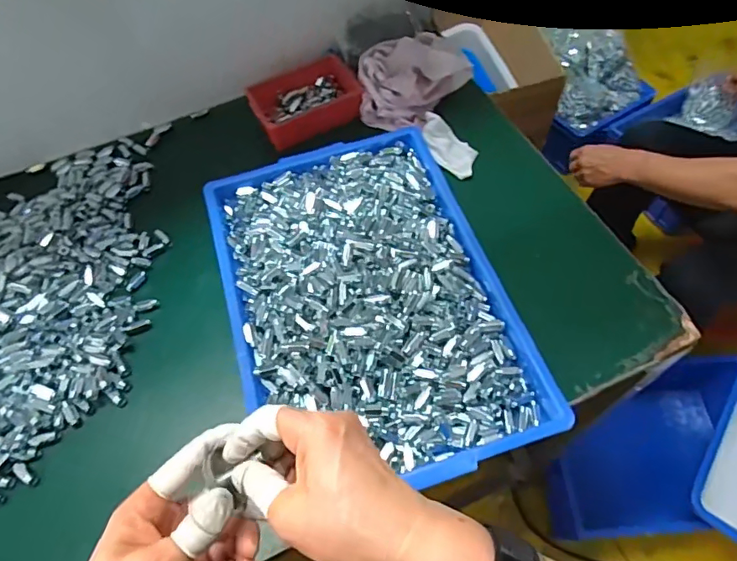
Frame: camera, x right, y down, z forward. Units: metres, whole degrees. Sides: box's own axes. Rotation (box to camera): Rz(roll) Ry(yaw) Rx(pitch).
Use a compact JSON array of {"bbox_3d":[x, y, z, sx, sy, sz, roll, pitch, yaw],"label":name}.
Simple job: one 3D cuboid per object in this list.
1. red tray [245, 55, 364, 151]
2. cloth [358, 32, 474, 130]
[{"bbox_3d":[-0.094,-0.262,0.749,0.155,0.046,0.115,-27,61,-11],"label":"red tray"},{"bbox_3d":[0.068,-0.289,0.727,0.164,0.074,0.125,-1,59,4],"label":"cloth"}]

